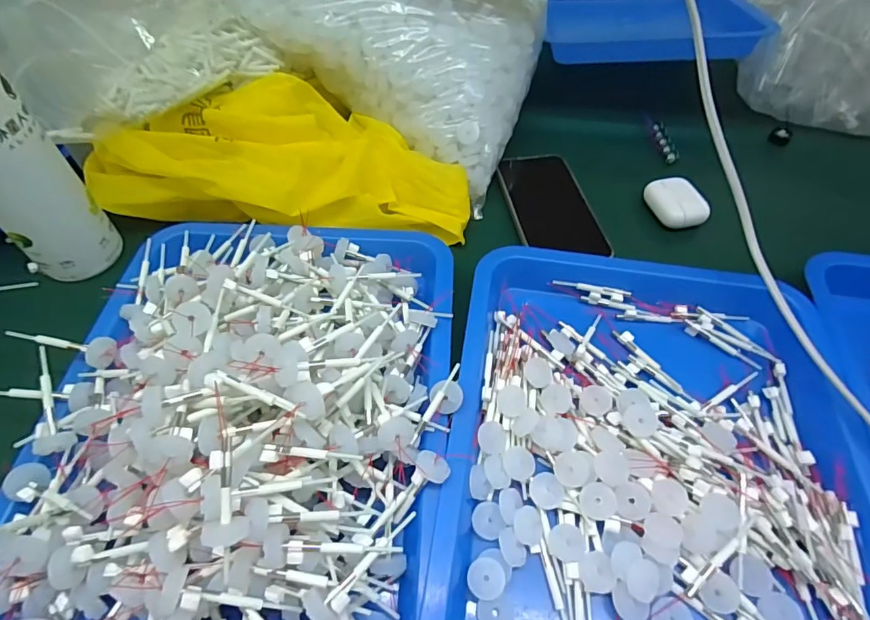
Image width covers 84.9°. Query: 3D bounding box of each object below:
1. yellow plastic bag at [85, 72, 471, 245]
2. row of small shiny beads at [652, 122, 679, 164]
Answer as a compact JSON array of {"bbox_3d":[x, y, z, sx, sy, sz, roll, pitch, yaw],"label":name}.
[{"bbox_3d":[-0.140,-0.139,0.438,0.337,0.083,0.133,-1,54,-1],"label":"yellow plastic bag"},{"bbox_3d":[0.256,-0.188,0.532,0.012,0.010,0.065,-3,54,-3],"label":"row of small shiny beads"}]

